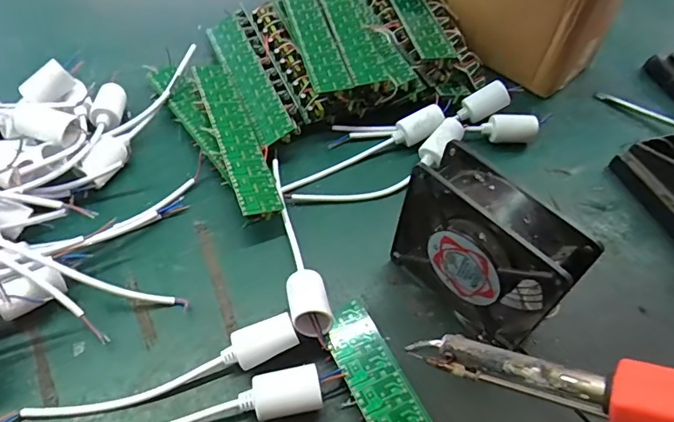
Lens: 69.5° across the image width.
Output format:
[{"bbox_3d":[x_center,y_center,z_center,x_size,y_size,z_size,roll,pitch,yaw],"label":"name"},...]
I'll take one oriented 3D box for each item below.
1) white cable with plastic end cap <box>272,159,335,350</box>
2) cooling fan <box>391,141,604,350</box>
[{"bbox_3d":[-0.036,0.020,0.397,0.028,0.039,0.190,-8,53,-11],"label":"white cable with plastic end cap"},{"bbox_3d":[0.100,0.031,0.348,0.044,0.121,0.122,-35,62,-28],"label":"cooling fan"}]

